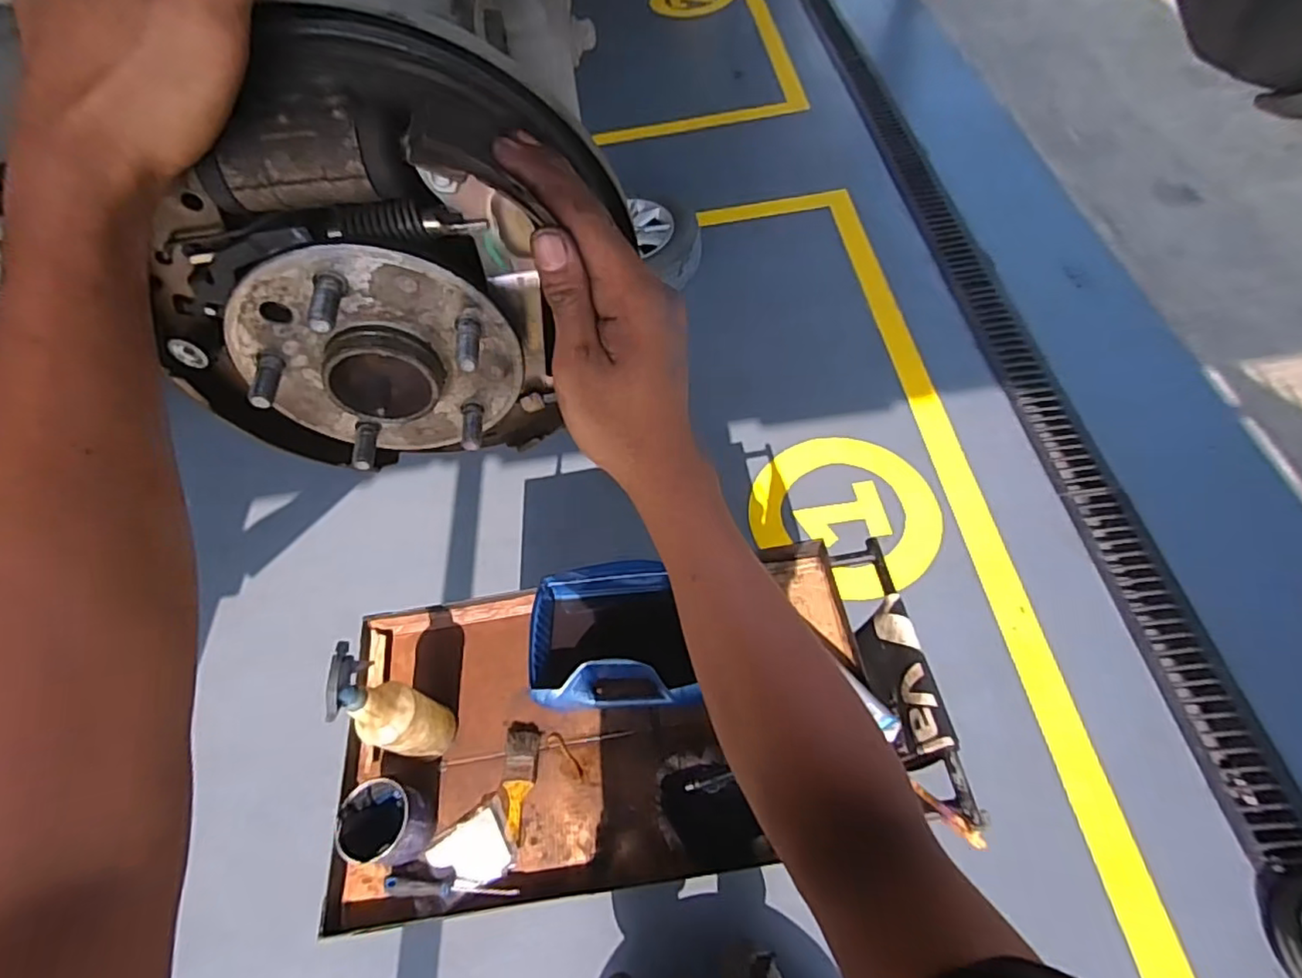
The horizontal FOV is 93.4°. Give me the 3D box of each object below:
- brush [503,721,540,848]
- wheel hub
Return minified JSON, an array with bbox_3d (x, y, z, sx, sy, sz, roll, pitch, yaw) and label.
[{"bbox_3d":[-0.194,0.433,0.919,0.049,0.028,0.162,-4,57,2],"label":"brush"},{"bbox_3d":[-0.147,-0.060,0.340,0.145,0.135,0.037,-8,57,0],"label":"wheel hub"}]

